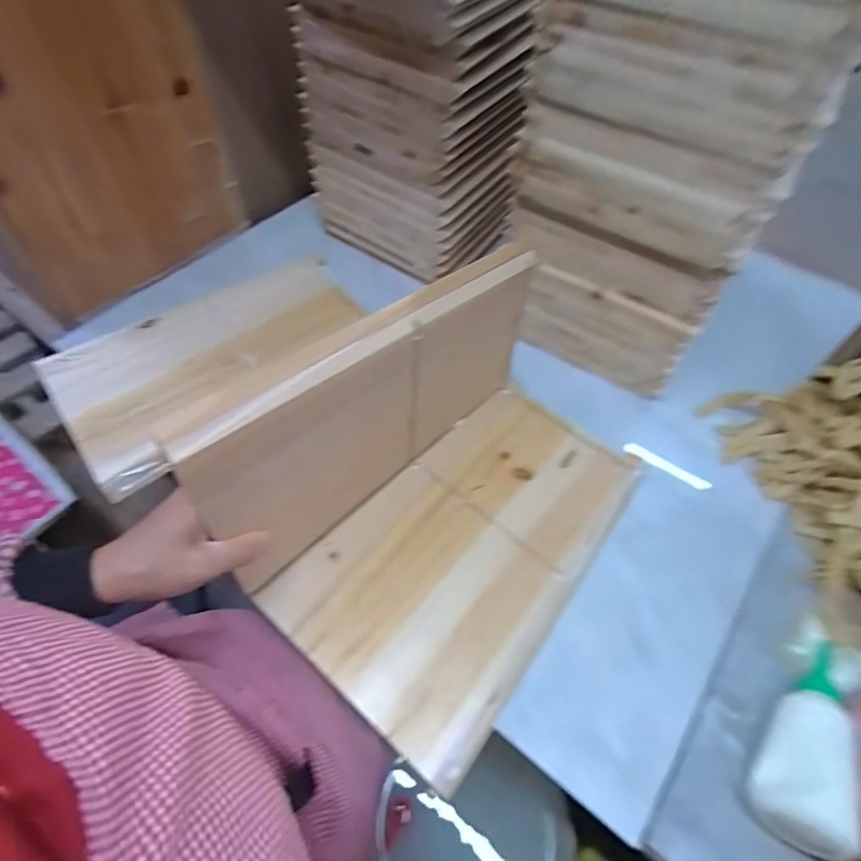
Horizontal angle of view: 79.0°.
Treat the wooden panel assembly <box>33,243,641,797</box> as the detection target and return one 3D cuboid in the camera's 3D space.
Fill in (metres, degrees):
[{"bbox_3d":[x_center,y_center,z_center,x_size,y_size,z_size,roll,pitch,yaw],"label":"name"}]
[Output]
[{"bbox_3d":[0.030,0.037,0.437,0.247,0.219,0.352,32,58,17],"label":"wooden panel assembly"}]

